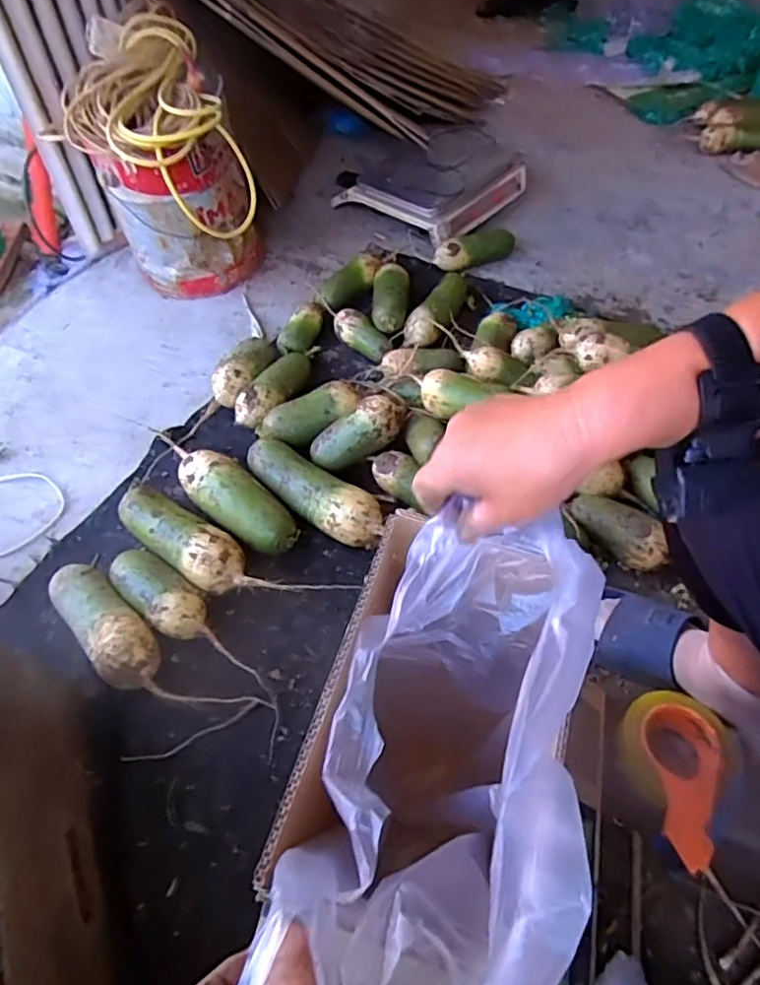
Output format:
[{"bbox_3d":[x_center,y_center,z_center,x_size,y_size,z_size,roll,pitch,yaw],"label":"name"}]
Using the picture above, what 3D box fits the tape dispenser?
[{"bbox_3d":[0.326,0.313,0.643,0.115,0.052,0.173,15,57,14],"label":"tape dispenser"}]

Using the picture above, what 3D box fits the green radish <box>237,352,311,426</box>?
[{"bbox_3d":[-0.175,-0.177,1.021,0.067,0.069,0.184,30,62,23],"label":"green radish"}]

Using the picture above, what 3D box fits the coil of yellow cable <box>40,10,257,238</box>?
[{"bbox_3d":[-0.401,-0.628,1.042,0.301,0.278,0.330,-34,59,-19],"label":"coil of yellow cable"}]

